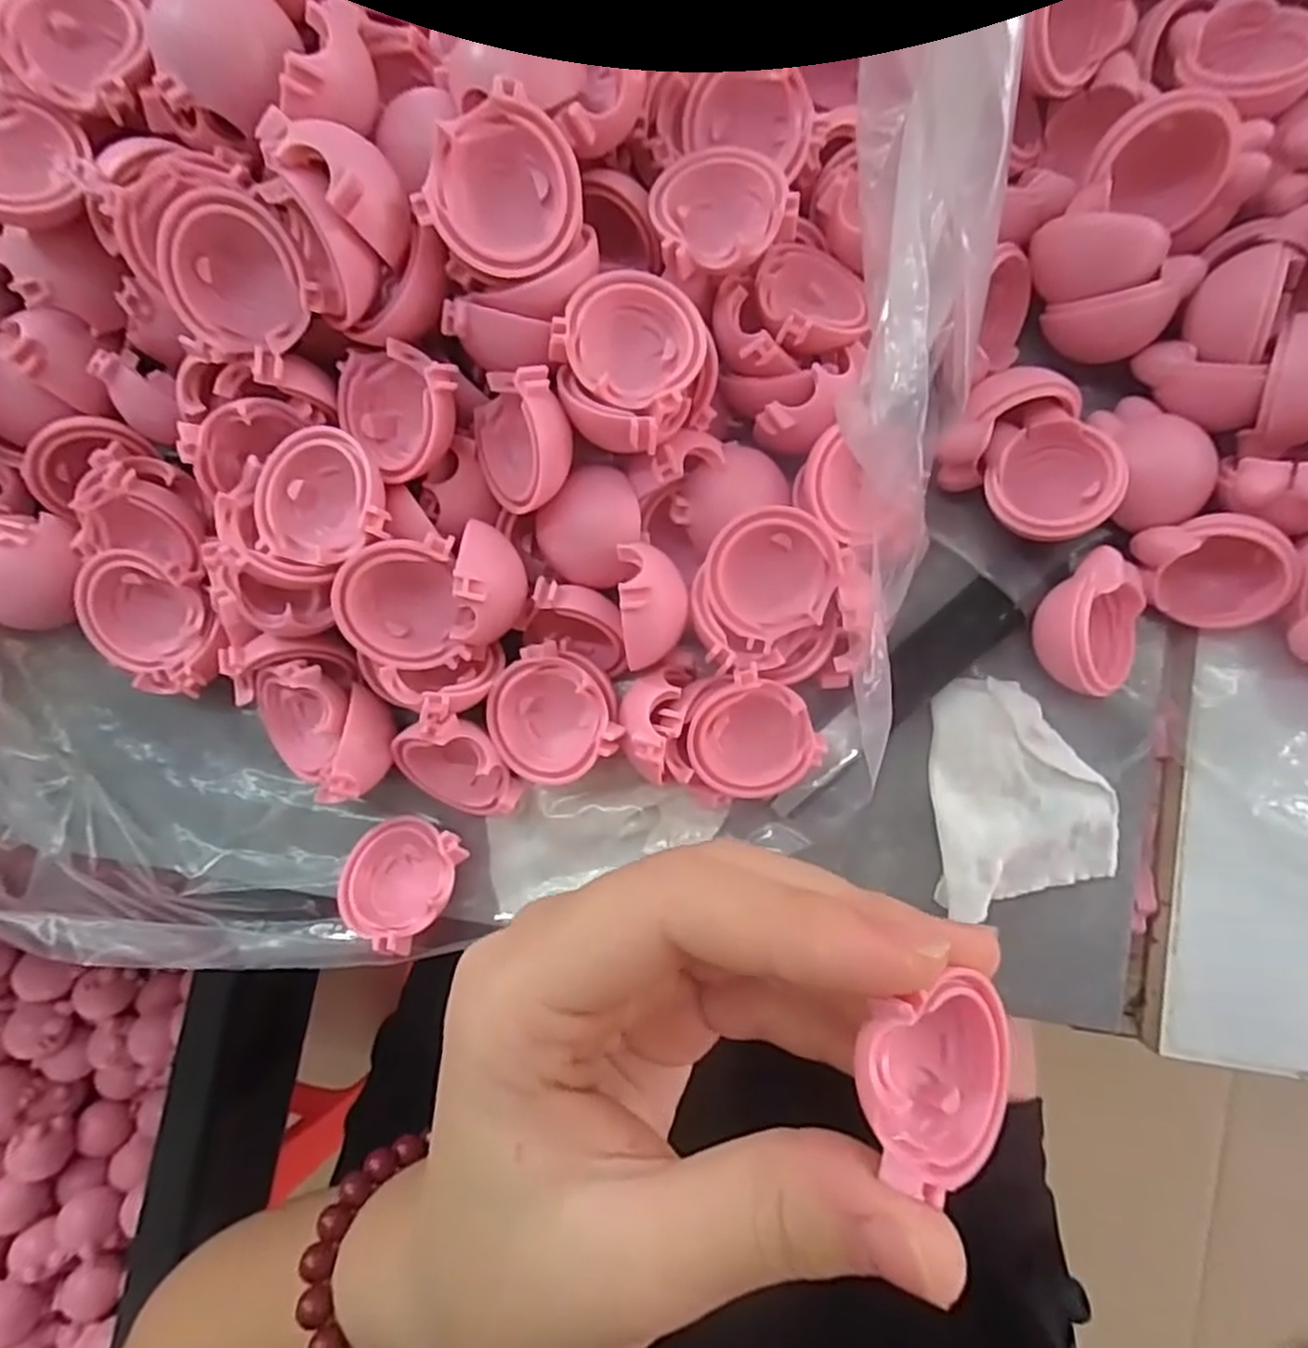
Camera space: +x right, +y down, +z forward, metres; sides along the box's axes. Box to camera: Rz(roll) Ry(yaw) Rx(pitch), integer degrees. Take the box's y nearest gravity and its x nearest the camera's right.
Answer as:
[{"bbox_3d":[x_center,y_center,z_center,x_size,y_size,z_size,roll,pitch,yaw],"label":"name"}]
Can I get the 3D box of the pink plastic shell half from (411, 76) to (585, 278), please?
[{"bbox_3d":[-0.030,-0.095,0.149,0.031,0.010,0.029,-40,113,6],"label":"pink plastic shell half"}]

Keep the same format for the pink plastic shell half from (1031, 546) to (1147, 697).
[{"bbox_3d":[0.106,-0.012,0.179,0.026,0.016,0.033,-13,87,0],"label":"pink plastic shell half"}]

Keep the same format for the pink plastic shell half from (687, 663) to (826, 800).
[{"bbox_3d":[0.022,0.015,0.178,0.031,0.014,0.031,-4,107,-13],"label":"pink plastic shell half"}]

